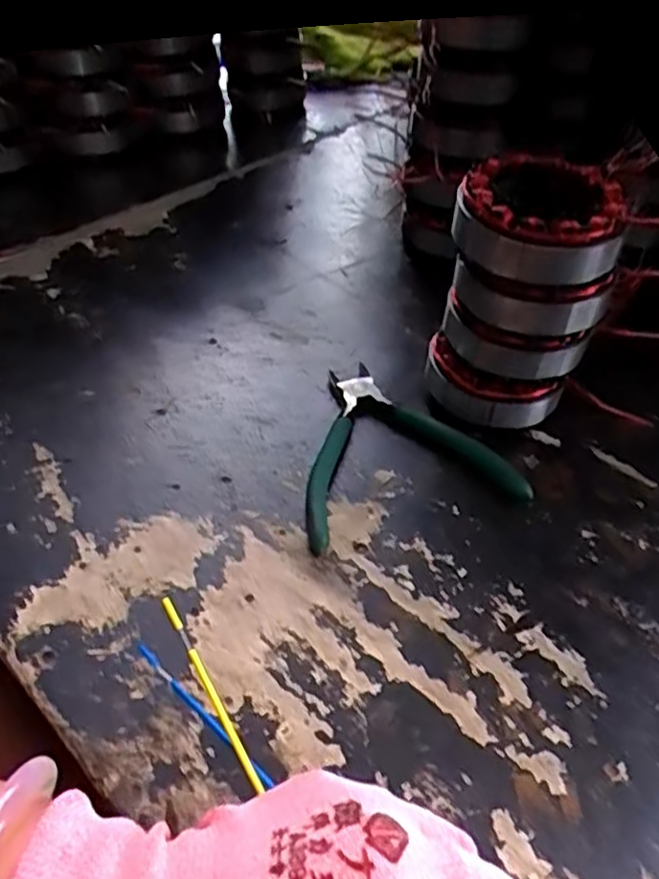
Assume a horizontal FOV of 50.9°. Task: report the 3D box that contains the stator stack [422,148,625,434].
[{"bbox_3d":[0.109,-0.075,0.408,0.090,0.152,0.078,14,47,12],"label":"stator stack"}]

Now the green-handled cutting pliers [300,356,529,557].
[{"bbox_3d":[0.036,0.000,0.432,0.139,0.011,0.125,-14,48,-15],"label":"green-handled cutting pliers"}]

